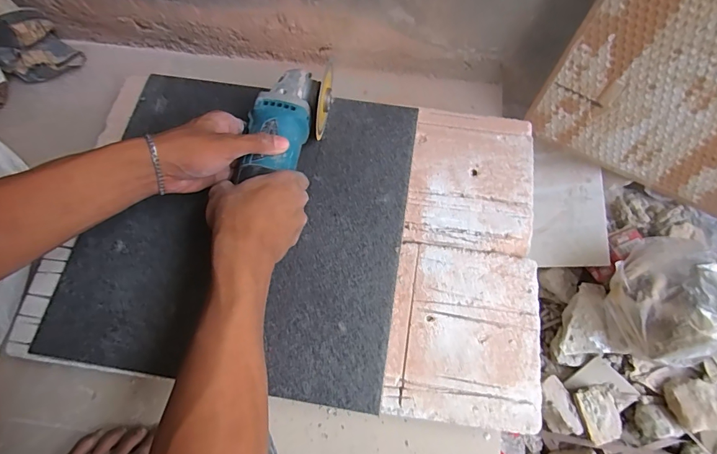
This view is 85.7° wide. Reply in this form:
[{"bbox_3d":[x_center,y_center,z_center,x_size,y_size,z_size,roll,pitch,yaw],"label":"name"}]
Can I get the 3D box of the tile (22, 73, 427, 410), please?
[{"bbox_3d":[-0.137,-0.006,0.477,0.382,0.007,0.377,9,72,2],"label":"tile"}]

